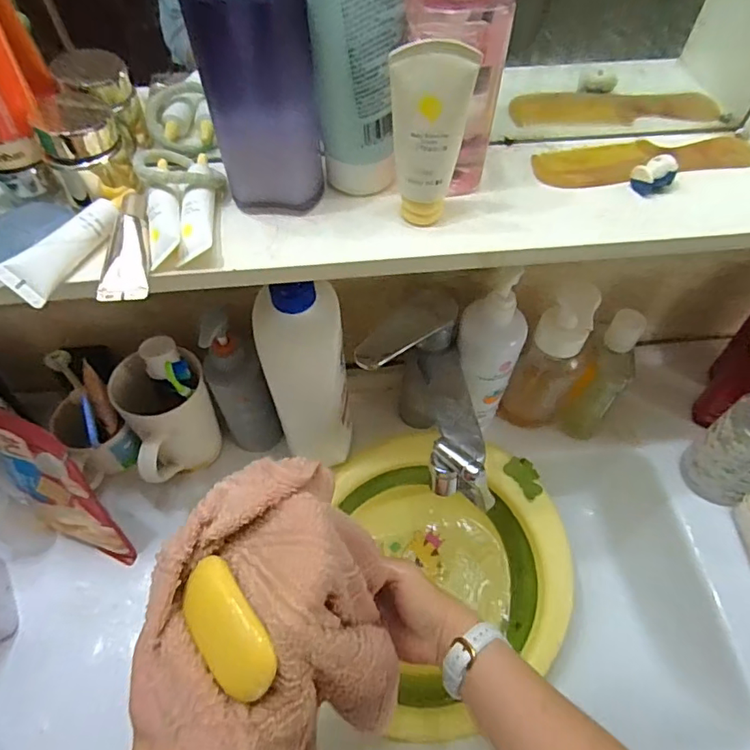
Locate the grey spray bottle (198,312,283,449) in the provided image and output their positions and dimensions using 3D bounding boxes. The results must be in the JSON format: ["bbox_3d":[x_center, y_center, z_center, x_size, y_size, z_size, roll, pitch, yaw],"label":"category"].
[{"bbox_3d":[-0.132,0.017,0.505,0.048,0.188,0.048,-24,61,-15],"label":"grey spray bottle"}]

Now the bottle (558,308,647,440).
[{"bbox_3d":[0.233,0.008,0.542,0.052,0.165,0.052,28,61,16],"label":"bottle"}]

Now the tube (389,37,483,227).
[{"bbox_3d":[0.030,-0.131,0.293,0.042,0.097,0.021,4,57,2],"label":"tube"}]

